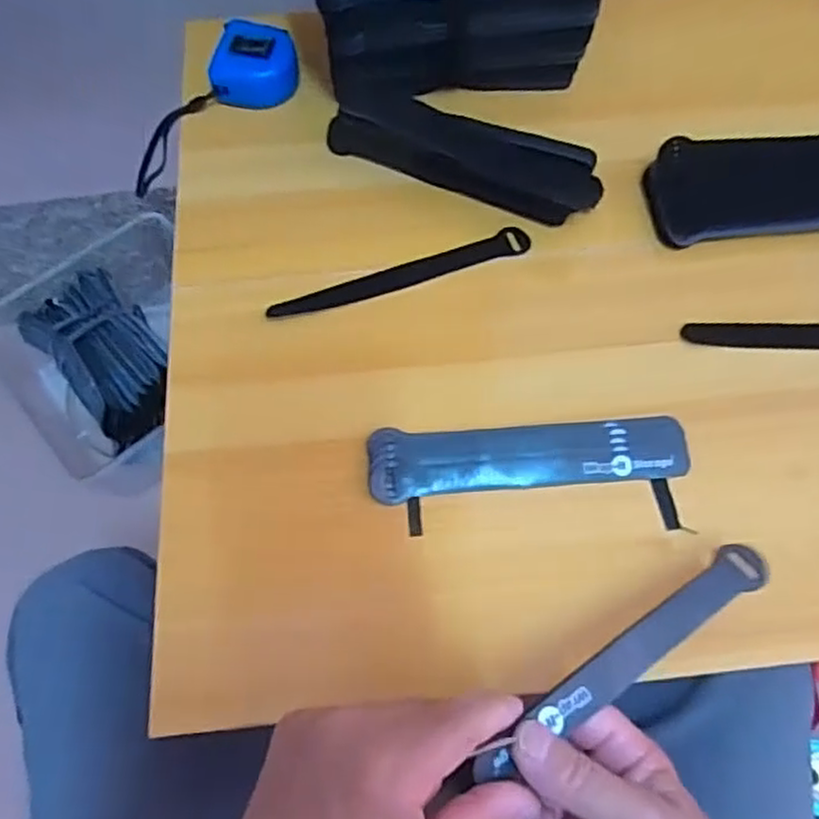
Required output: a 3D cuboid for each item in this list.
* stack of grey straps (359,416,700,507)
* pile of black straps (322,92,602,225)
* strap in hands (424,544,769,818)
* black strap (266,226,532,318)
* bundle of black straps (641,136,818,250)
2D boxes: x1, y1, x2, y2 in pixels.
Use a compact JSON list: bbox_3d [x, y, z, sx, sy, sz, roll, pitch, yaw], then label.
[{"bbox_3d":[0.077,0.030,0.451,0.201,0.018,0.045,-3,65,-1],"label":"stack of grey straps"},{"bbox_3d":[0.043,-0.197,0.532,0.215,0.041,0.059,22,67,11],"label":"pile of black straps"},{"bbox_3d":[0.102,0.126,0.347,0.219,0.011,0.022,-25,66,-26],"label":"strap in hands"},{"bbox_3d":[-0.006,-0.098,0.517,0.194,0.010,0.020,-16,65,-7],"label":"black strap"},{"bbox_3d":[0.284,-0.168,0.527,0.205,0.028,0.075,-7,65,-3],"label":"bundle of black straps"}]

